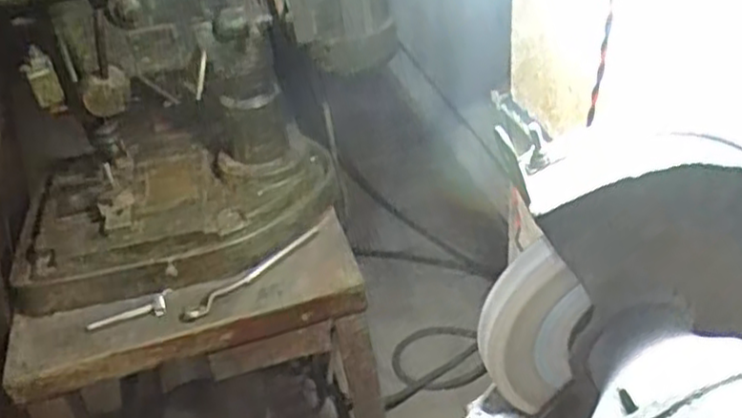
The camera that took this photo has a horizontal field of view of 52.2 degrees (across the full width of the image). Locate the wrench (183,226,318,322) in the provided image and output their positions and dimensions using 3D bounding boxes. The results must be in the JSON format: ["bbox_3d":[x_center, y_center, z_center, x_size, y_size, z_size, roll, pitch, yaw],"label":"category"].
[{"bbox_3d":[-0.176,0.091,1.123,0.027,0.016,0.250,25,46,36],"label":"wrench"}]

